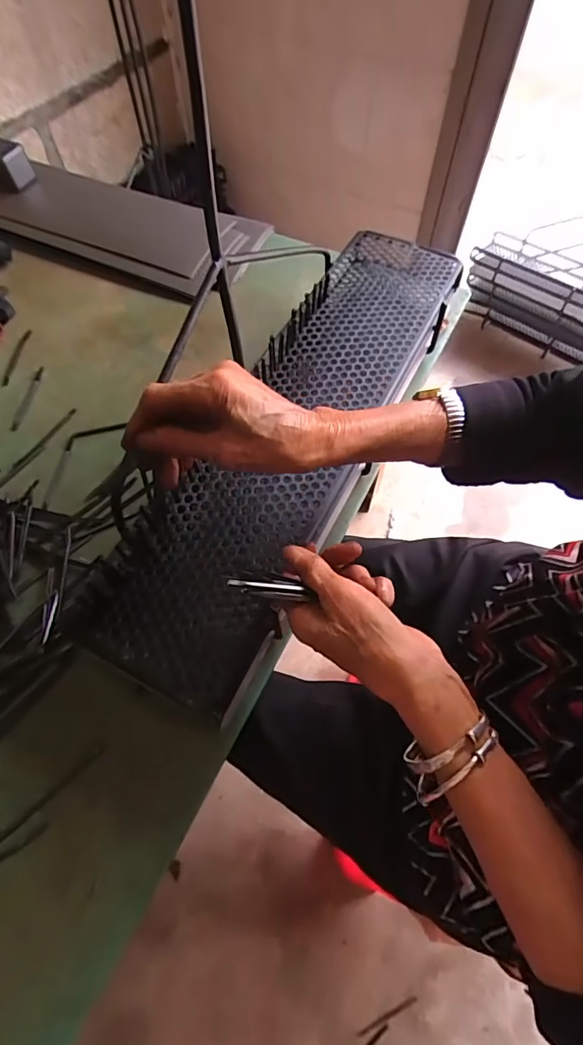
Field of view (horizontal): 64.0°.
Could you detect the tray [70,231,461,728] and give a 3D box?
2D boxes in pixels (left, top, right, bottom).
[{"bbox_3d":[0.018,-0.116,0.474,0.160,0.048,0.586,25,66,11],"label":"tray"}]

